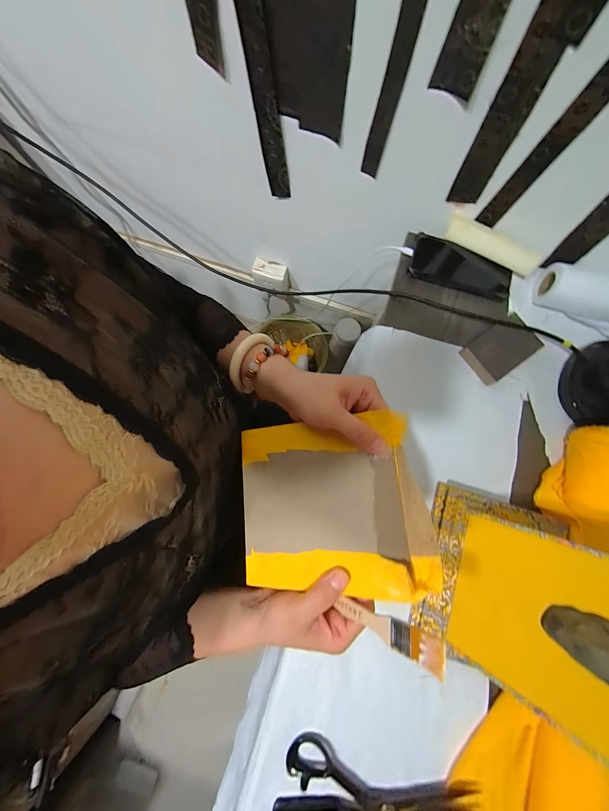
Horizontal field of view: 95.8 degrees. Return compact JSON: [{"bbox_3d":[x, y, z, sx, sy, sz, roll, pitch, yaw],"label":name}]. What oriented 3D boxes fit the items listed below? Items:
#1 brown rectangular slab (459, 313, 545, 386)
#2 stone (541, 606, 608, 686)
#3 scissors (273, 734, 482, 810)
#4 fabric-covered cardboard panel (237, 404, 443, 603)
[{"bbox_3d":[0.303,-0.089,0.427,0.099,0.032,0.073,-37,82,-6],"label":"brown rectangular slab"},{"bbox_3d":[0.253,0.209,0.248,0.021,0.056,0.044,1,105,-26],"label":"stone"},{"bbox_3d":[0.089,0.474,0.329,0.241,0.012,0.097,7,80,1],"label":"scissors"},{"bbox_3d":[0.019,0.096,0.273,0.185,0.013,0.157,-10,78,24],"label":"fabric-covered cardboard panel"}]

